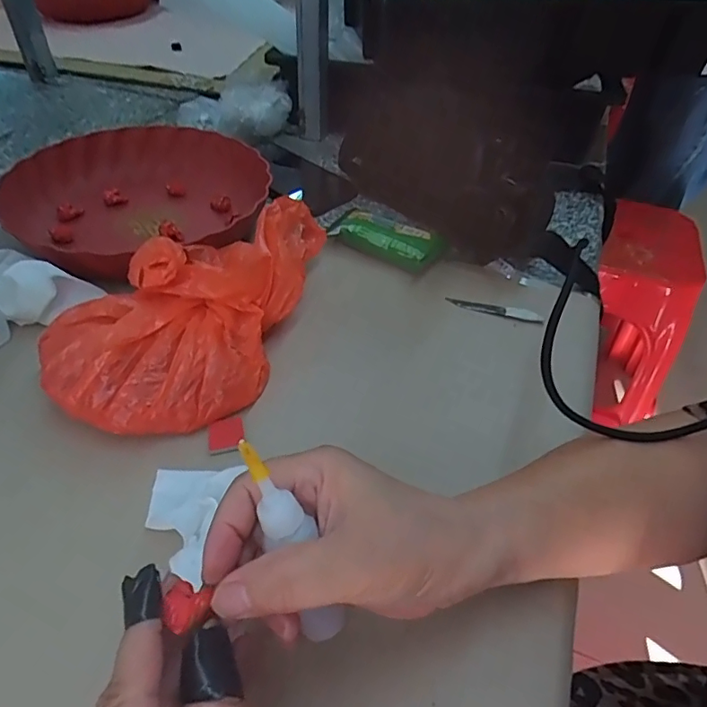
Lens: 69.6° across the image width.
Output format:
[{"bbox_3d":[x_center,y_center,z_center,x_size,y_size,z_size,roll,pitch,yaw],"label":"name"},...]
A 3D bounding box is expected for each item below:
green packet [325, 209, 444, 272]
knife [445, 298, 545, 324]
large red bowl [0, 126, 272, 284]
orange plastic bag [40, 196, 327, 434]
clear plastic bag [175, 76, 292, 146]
[{"bbox_3d":[0.029,-0.110,0.490,0.108,0.023,0.058,22,49,18],"label":"green packet"},{"bbox_3d":[0.122,-0.038,0.439,0.080,0.004,0.013,12,47,9],"label":"knife"},{"bbox_3d":[-0.205,-0.153,0.502,0.240,0.045,0.232,-14,47,-18],"label":"large red bowl"},{"bbox_3d":[-0.120,-0.049,0.384,0.144,0.076,0.241,12,47,9],"label":"orange plastic bag"},{"bbox_3d":[-0.154,-0.317,0.663,0.143,0.059,0.073,-3,46,-5],"label":"clear plastic bag"}]

